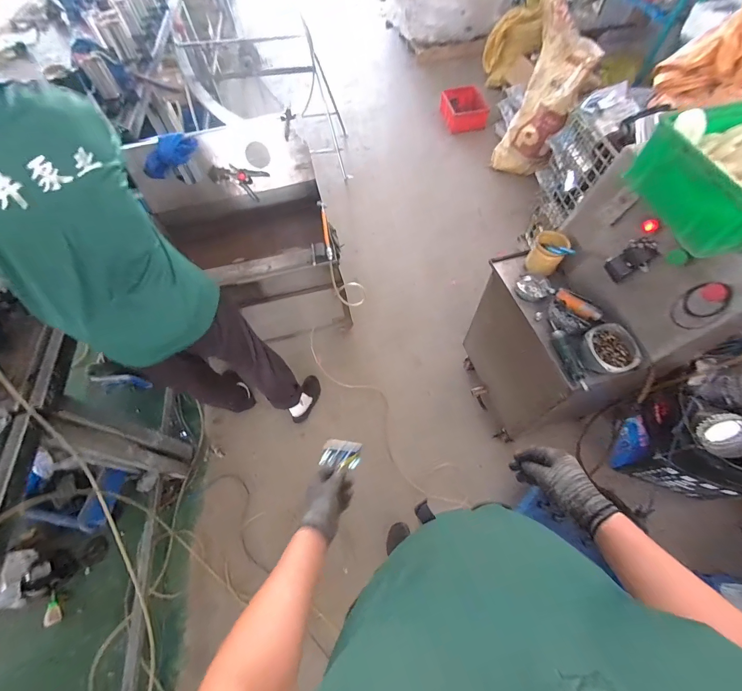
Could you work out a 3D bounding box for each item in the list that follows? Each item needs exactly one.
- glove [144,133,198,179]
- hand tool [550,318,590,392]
[{"bbox_3d":[-0.760,-0.719,1.275,0.226,0.100,0.042,-33,63,10],"label":"glove"},{"bbox_3d":[0.565,0.024,0.979,0.040,0.033,0.225,-13,62,-3],"label":"hand tool"}]

